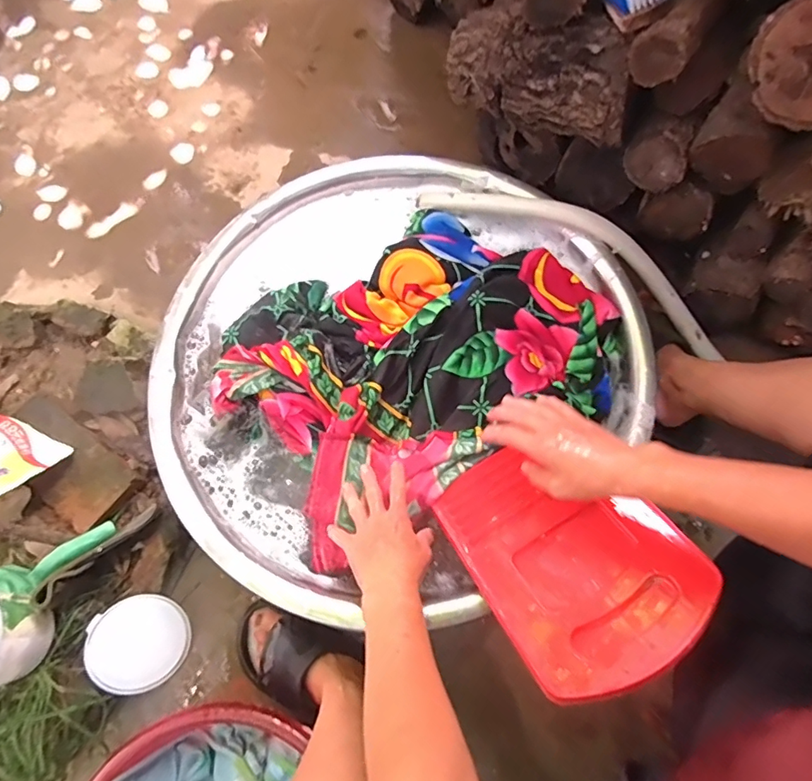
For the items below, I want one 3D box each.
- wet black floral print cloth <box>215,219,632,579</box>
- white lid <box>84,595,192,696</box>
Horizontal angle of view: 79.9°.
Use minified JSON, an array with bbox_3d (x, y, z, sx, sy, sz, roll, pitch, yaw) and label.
[{"bbox_3d":[0.019,-0.056,0.644,0.503,0.062,0.352,-30,77,-8],"label":"wet black floral print cloth"},{"bbox_3d":[-0.365,0.348,0.668,0.123,0.020,0.117,11,70,-31],"label":"white lid"}]

